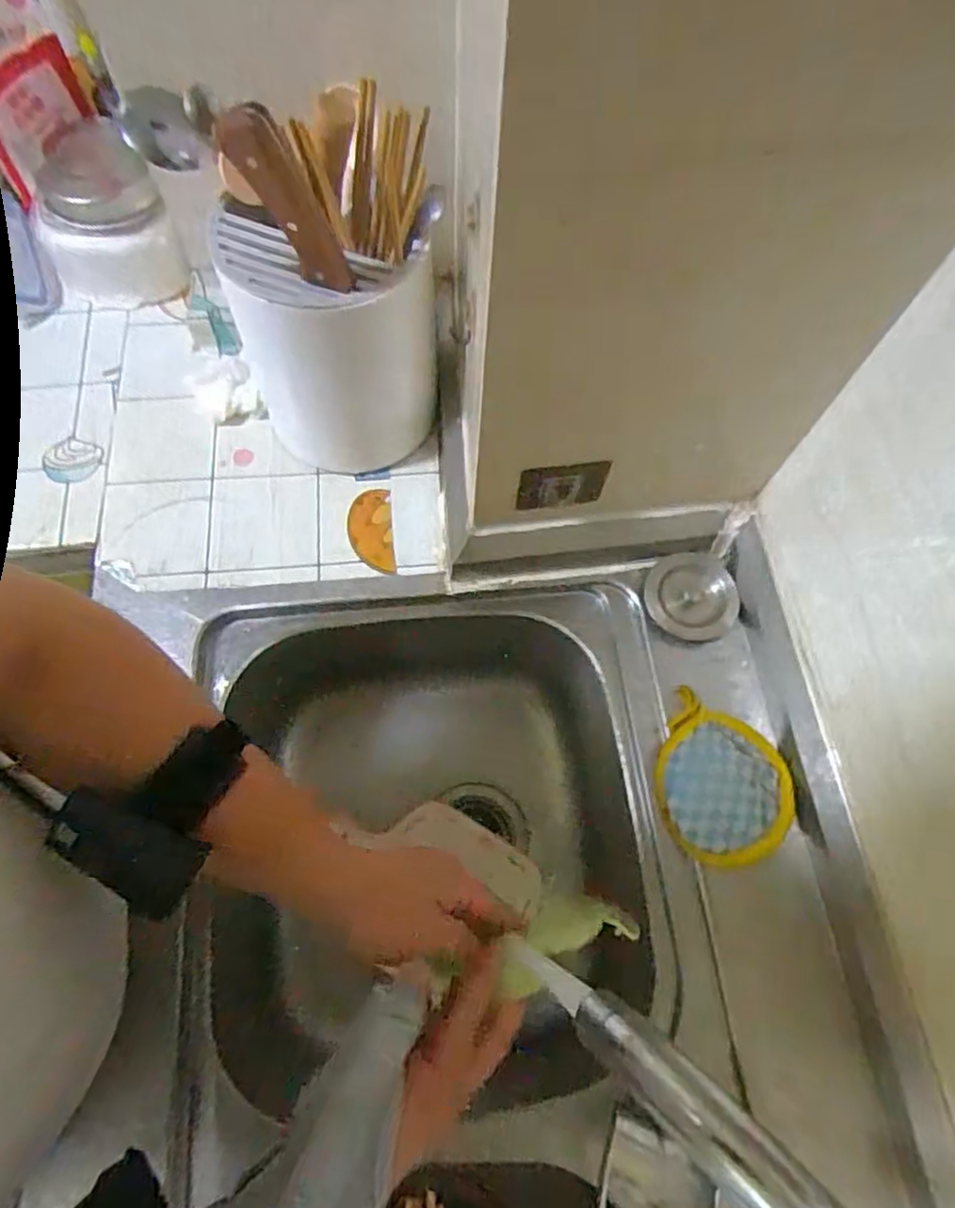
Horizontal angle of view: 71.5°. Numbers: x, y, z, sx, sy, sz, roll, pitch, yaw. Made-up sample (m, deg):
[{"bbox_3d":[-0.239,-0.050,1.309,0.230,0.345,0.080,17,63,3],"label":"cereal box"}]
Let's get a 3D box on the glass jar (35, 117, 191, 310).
[{"bbox_3d":[-0.383,-0.383,0.676,0.126,0.100,0.158,-28,71,-13],"label":"glass jar"}]

